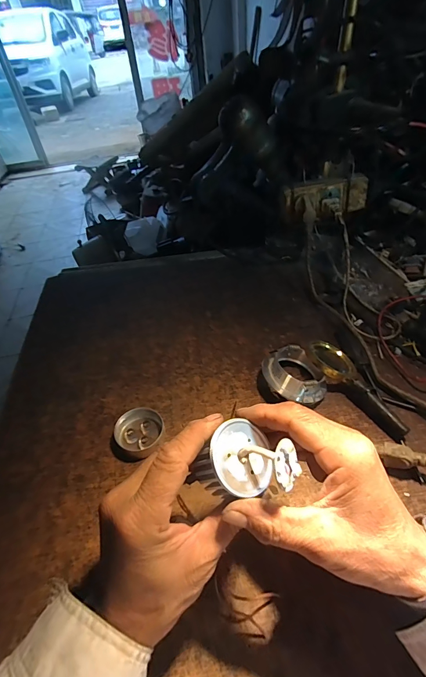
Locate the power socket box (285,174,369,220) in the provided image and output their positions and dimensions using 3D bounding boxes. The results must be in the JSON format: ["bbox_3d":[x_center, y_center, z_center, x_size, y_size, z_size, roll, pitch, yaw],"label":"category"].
[{"bbox_3d":[0.178,-0.217,0.533,0.126,0.048,0.035,-8,45,-1],"label":"power socket box"}]

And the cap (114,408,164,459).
[{"bbox_3d":[-0.081,0.103,0.381,0.052,0.022,0.045,-31,50,-23],"label":"cap"}]

